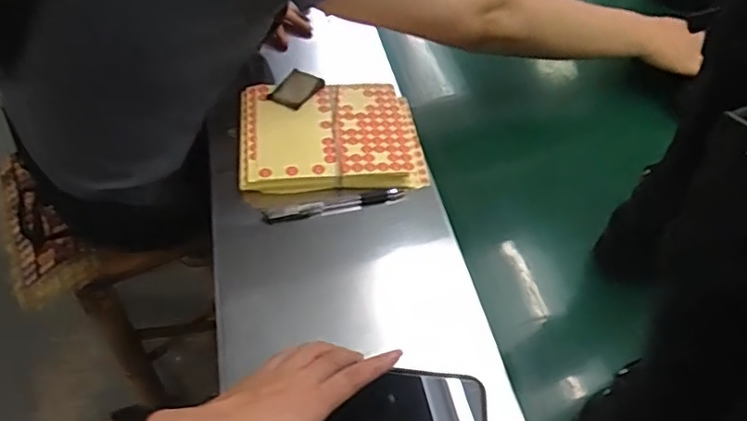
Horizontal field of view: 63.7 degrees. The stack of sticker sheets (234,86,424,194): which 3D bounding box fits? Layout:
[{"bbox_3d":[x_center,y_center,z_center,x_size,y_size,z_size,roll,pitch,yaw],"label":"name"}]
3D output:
[{"bbox_3d":[-0.048,-0.088,0.701,0.210,0.037,0.166,-3,50,-7],"label":"stack of sticker sheets"}]

